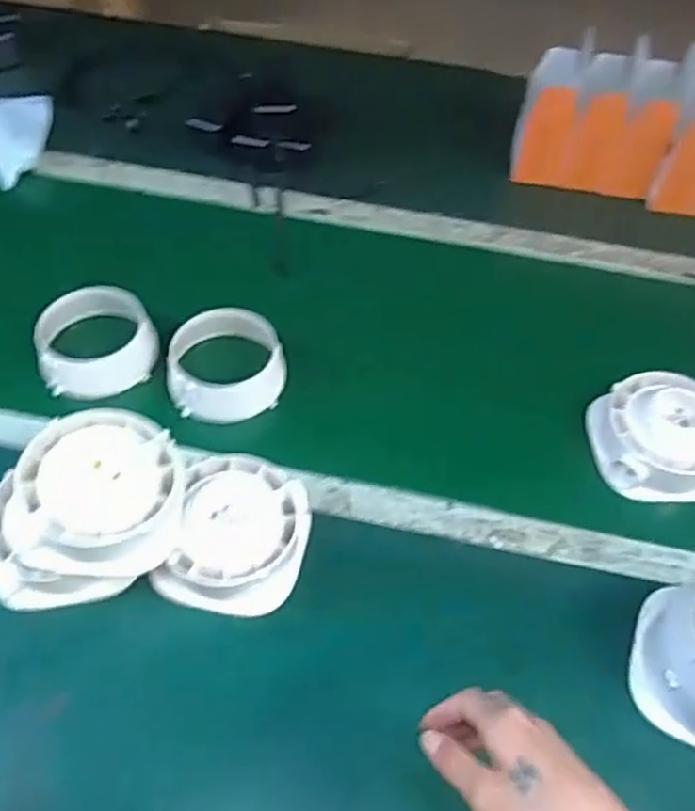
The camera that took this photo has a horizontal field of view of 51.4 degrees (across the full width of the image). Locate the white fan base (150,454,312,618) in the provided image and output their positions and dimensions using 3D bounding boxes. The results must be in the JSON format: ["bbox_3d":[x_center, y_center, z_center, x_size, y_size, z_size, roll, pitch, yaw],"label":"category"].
[{"bbox_3d":[-0.101,0.120,0.664,0.119,0.061,0.142,15,55,9],"label":"white fan base"}]

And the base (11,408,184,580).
[{"bbox_3d":[-0.212,0.074,0.627,0.130,0.067,0.134,1,52,-2],"label":"base"}]

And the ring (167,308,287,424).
[{"bbox_3d":[-0.131,-0.042,0.789,0.126,0.063,0.105,-8,55,-8],"label":"ring"}]

